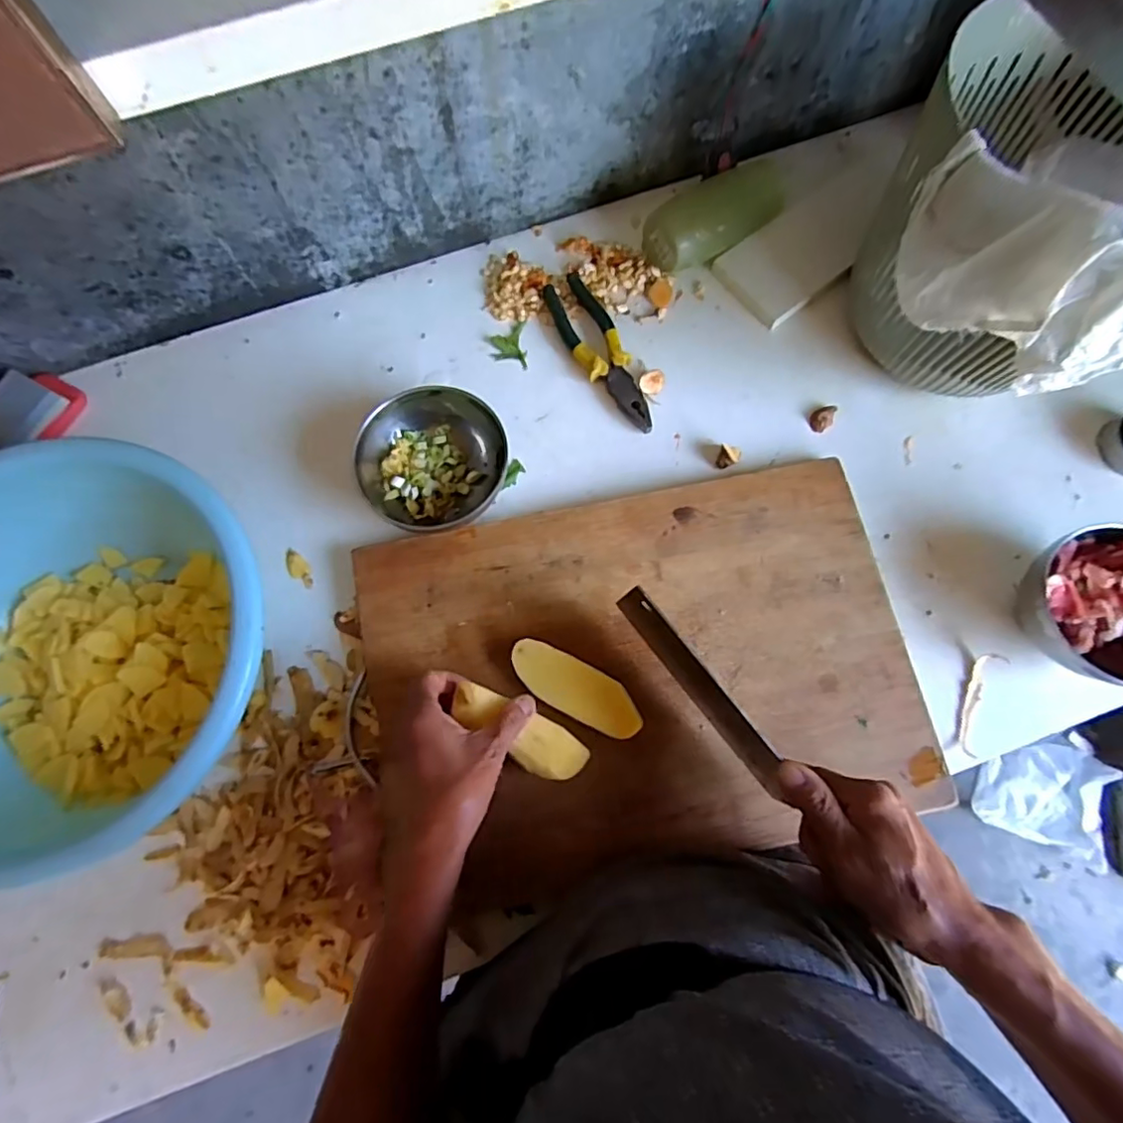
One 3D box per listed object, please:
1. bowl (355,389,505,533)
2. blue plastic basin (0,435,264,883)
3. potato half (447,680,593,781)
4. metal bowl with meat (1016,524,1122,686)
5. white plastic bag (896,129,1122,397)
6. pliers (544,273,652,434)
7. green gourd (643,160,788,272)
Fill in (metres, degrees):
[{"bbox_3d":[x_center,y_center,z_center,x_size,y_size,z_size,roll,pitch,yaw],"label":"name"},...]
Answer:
[{"bbox_3d":[-0.124,-0.096,0.574,0.135,0.063,0.130,0,76,1],"label":"bowl"},{"bbox_3d":[-0.406,0.075,0.501,0.336,0.119,0.303,-25,77,-5],"label":"blue plastic basin"},{"bbox_3d":[-0.032,0.140,0.477,0.119,0.019,0.041,32,78,-4],"label":"potato half"},{"bbox_3d":[0.476,0.041,0.524,0.136,0.071,0.134,0,76,1],"label":"metal bowl with meat"},{"bbox_3d":[0.357,-0.223,0.435,0.125,0.138,0.173,-20,76,-4],"label":"white plastic bag"},{"bbox_3d":[0.044,-0.222,0.627,0.053,0.018,0.195,-29,77,-6],"label":"pliers"},{"bbox_3d":[0.168,-0.368,0.637,0.155,0.061,0.077,-31,77,-7],"label":"green gourd"}]

